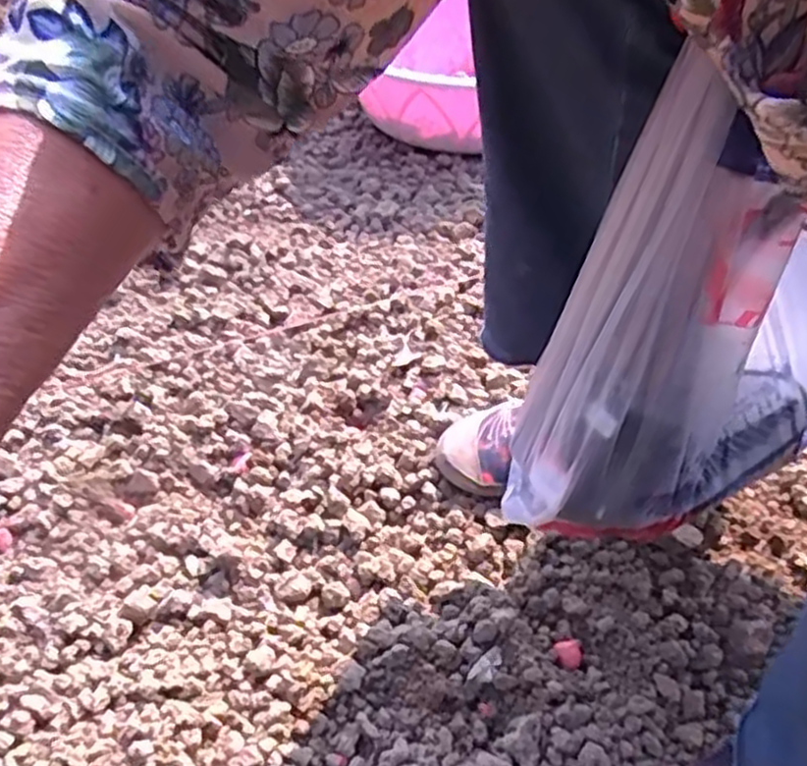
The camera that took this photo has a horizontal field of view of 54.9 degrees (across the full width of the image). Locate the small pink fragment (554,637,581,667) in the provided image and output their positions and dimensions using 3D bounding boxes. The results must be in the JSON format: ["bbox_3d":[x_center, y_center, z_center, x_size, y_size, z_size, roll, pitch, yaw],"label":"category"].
[{"bbox_3d":[0.107,0.176,0.505,0.017,0.004,0.017,-4,43,-4],"label":"small pink fragment"}]

